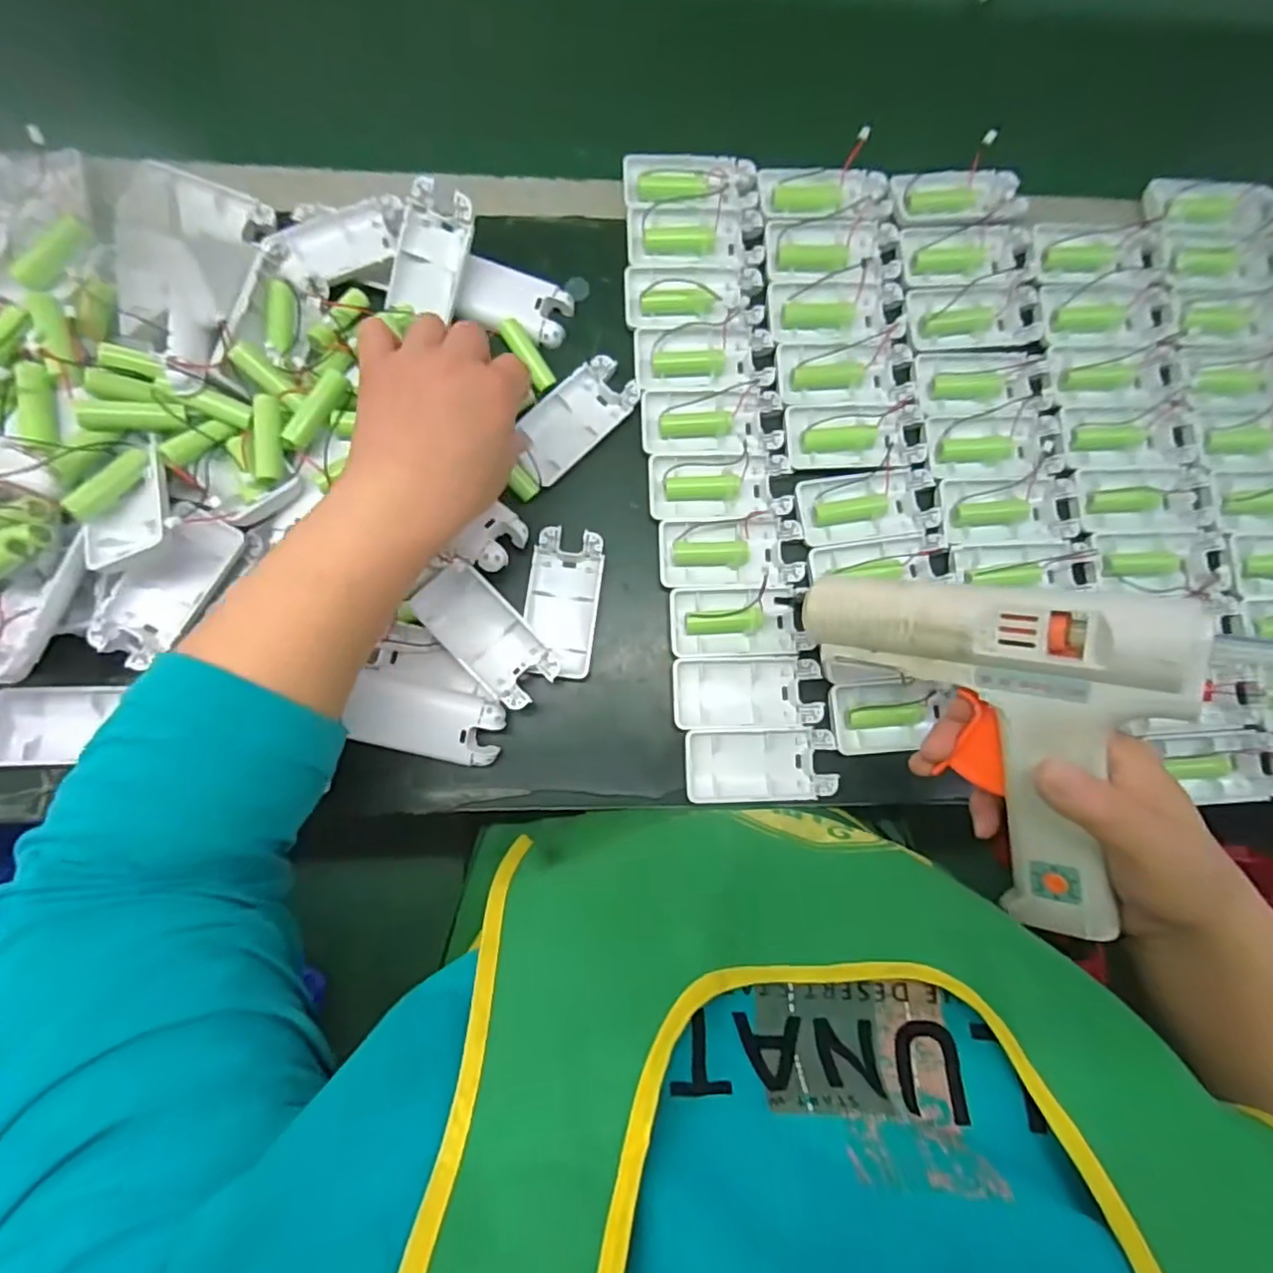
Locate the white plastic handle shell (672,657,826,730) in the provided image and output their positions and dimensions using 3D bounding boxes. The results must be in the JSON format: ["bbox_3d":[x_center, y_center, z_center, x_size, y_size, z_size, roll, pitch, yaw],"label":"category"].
[{"bbox_3d":[0.070,0.036,0.409,0.093,0.012,0.044,-1,83,-3],"label":"white plastic handle shell"}]

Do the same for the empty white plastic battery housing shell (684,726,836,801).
[{"bbox_3d":[0.078,0.081,0.404,0.092,0.013,0.045,-2,83,-3],"label":"empty white plastic battery housing shell"}]

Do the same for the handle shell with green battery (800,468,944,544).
[{"bbox_3d":[0.156,-0.088,0.436,0.094,0.013,0.043,-9,83,-4],"label":"handle shell with green battery"}]

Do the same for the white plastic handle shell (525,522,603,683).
[{"bbox_3d":[-0.047,-0.022,0.411,0.045,0.010,0.092,7,82,-2],"label":"white plastic handle shell"}]

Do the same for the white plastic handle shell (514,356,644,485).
[{"bbox_3d":[-0.041,-0.146,0.428,0.088,0.011,0.046,-43,86,-7],"label":"white plastic handle shell"}]

